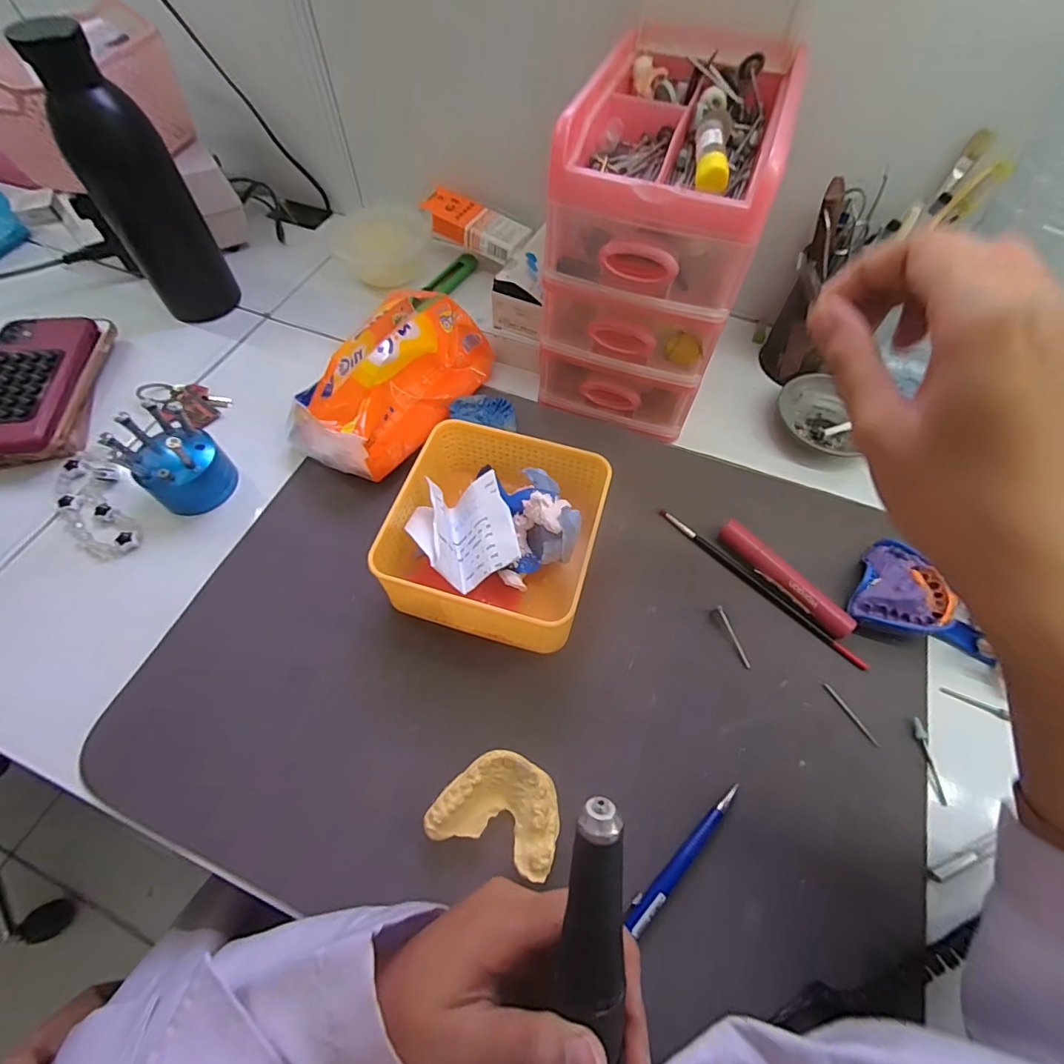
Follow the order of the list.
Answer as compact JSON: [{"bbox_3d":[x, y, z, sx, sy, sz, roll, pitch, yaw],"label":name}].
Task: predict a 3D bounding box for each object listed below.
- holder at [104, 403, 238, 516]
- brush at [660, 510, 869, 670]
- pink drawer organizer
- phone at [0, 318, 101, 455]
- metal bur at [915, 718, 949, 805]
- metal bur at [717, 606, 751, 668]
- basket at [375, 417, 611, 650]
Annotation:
[{"bbox_3d":[-0.271,-0.054,0.377,0.051,0.073,0.057,33,66,17],"label":"holder"},{"bbox_3d":[0.163,0.038,0.362,0.007,0.005,0.171,-40,68,-20],"label":"brush"},{"bbox_3d":[0.097,-0.220,0.392,0.129,0.203,0.178,18,63,10],"label":"pink drawer organizer"},{"bbox_3d":[-0.427,-0.128,0.419,0.077,0.015,0.147,3,64,-9],"label":"phone"},{"bbox_3d":[0.246,0.140,0.305,0.007,0.004,0.049,-1,61,-1],"label":"metal bur"},{"bbox_3d":[0.139,0.072,0.342,0.004,0.004,0.044,-17,62,-9],"label":"metal bur"},{"bbox_3d":[-0.022,-0.002,0.345,0.131,0.066,0.137,11,62,6],"label":"basket"}]

